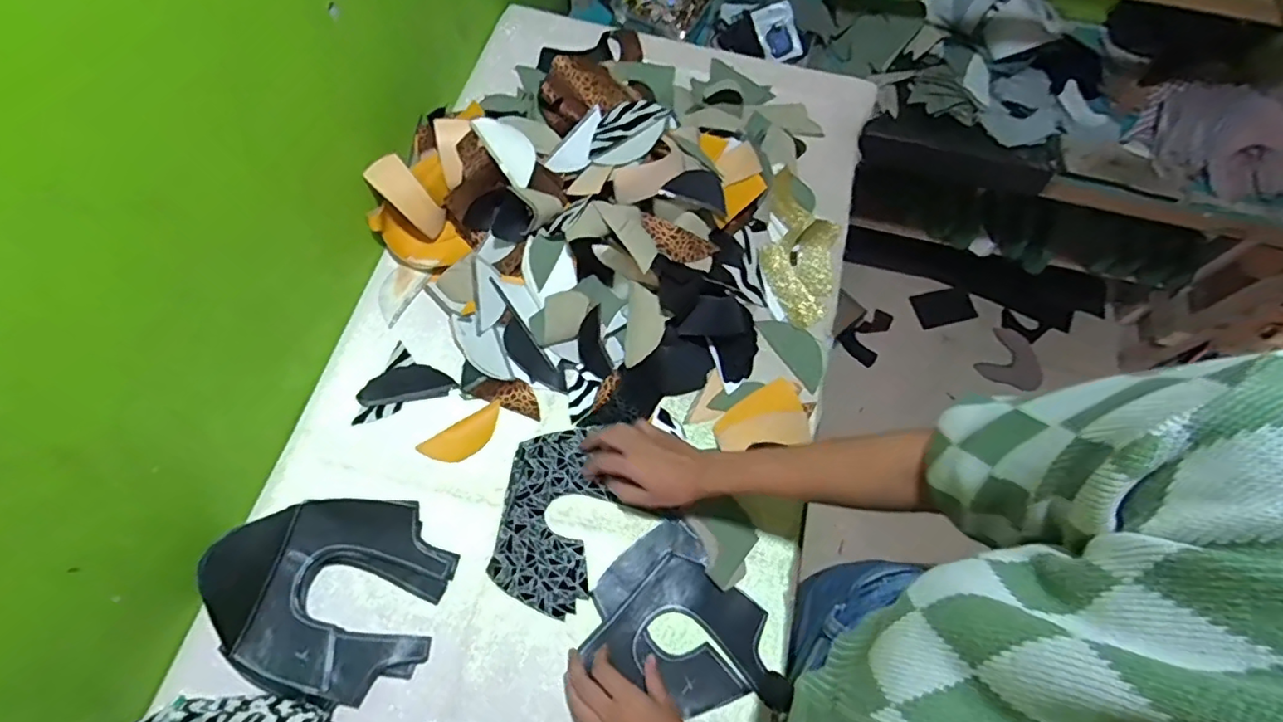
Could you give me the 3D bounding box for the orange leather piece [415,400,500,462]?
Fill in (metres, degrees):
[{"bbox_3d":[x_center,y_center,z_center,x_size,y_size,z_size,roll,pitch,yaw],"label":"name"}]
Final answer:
[{"bbox_3d":[-0.208,0.090,0.701,0.102,0.004,0.043,-33,80,-18],"label":"orange leather piece"}]

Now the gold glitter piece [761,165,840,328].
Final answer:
[{"bbox_3d":[0.220,-0.164,0.805,0.102,0.043,0.231,11,67,3],"label":"gold glitter piece"}]

